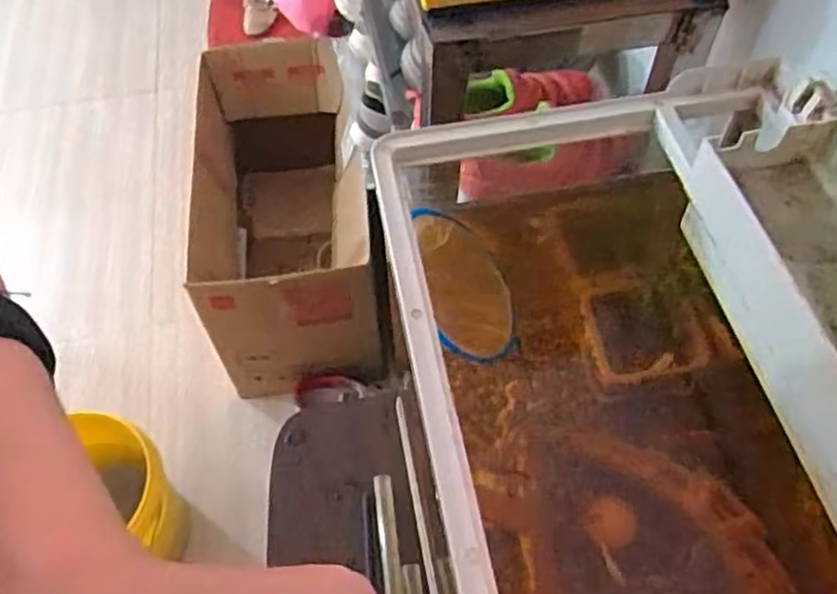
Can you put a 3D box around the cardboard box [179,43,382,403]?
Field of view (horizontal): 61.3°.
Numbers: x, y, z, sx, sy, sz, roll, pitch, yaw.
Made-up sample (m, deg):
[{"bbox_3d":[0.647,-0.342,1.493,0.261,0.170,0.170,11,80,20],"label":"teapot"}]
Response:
[{"bbox_3d":[-0.260,-0.156,1.388,0.314,0.387,0.592,-8,56,-4],"label":"cardboard box"}]

